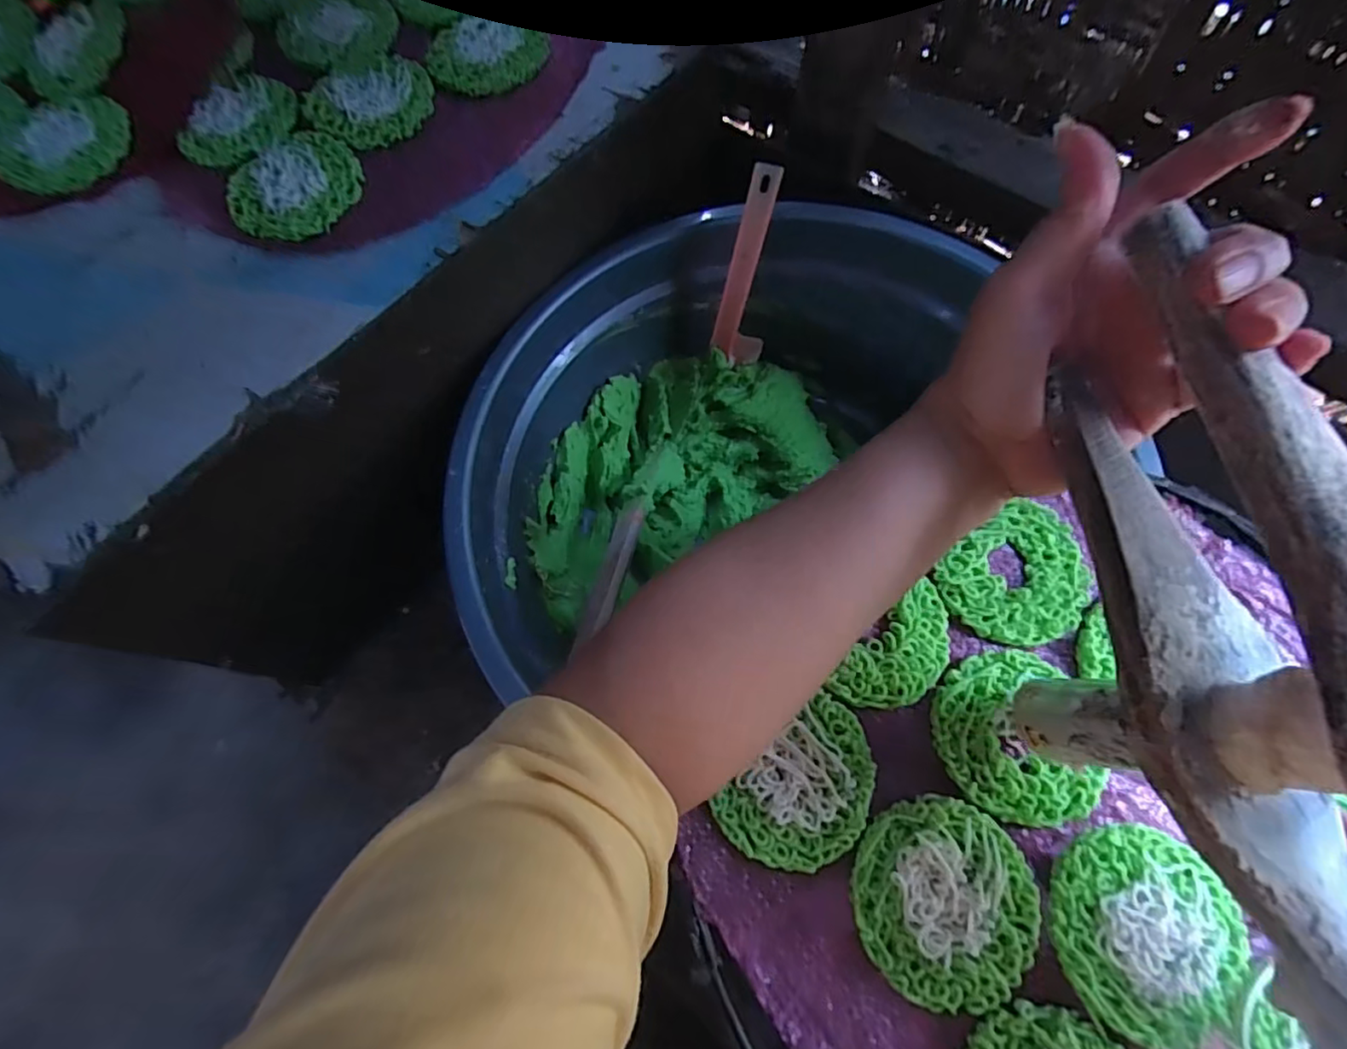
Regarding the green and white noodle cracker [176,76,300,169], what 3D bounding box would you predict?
[{"bbox_3d":[-0.278,-0.257,0.383,0.072,0.006,0.075,-1,68,2],"label":"green and white noodle cracker"}]

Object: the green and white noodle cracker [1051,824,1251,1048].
[{"bbox_3d":[0.203,0.173,0.254,0.075,0.006,0.078,-1,68,2],"label":"green and white noodle cracker"}]

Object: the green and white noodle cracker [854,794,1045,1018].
[{"bbox_3d":[0.120,0.165,0.262,0.077,0.005,0.080,-1,68,2],"label":"green and white noodle cracker"}]

